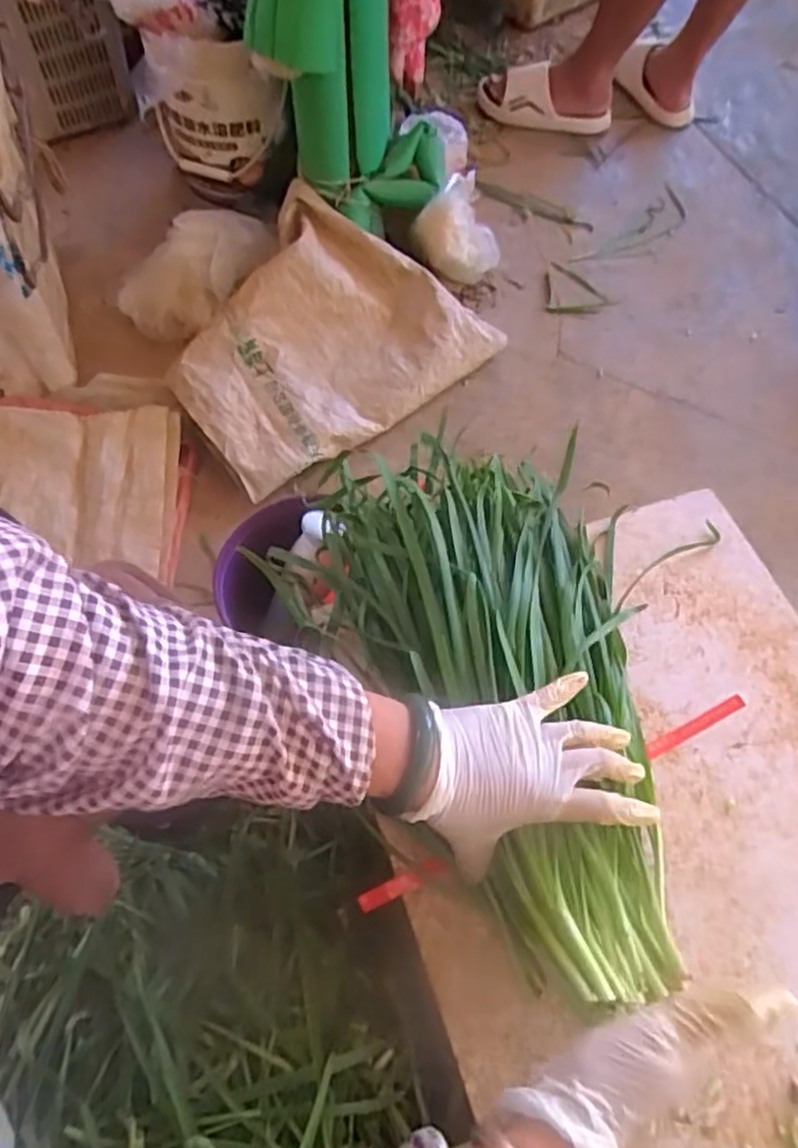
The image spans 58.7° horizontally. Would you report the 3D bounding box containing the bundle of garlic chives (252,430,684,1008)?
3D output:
[{"bbox_3d":[0.071,0.079,0.563,0.285,0.085,0.460,-14,52,-8],"label":"bundle of garlic chives"}]

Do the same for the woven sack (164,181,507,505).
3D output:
[{"bbox_3d":[-0.132,-0.394,1.110,0.498,0.167,0.374,-36,69,-20],"label":"woven sack"}]

